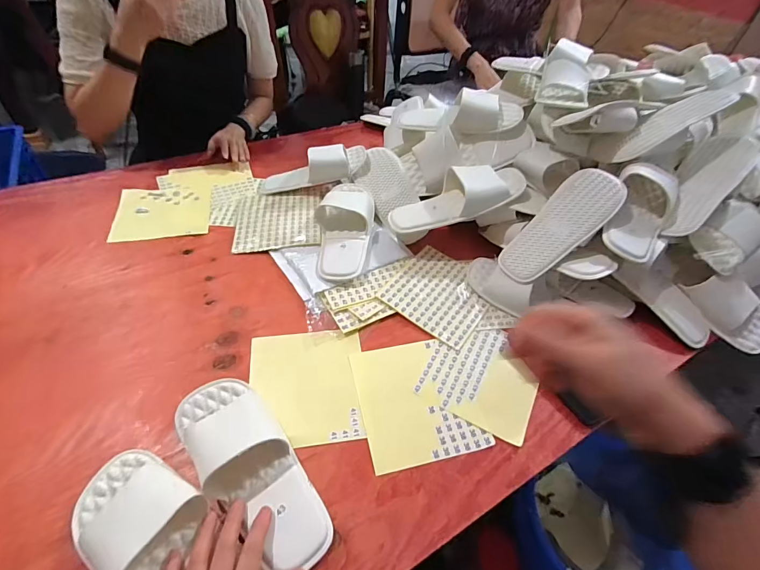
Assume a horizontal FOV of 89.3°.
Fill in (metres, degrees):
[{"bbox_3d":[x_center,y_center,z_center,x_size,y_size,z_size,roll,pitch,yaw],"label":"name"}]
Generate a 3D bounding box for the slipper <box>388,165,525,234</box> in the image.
[{"bbox_3d":[0.136,-0.163,0.696,0.252,0.063,0.111,-21,49,5],"label":"slipper"}]

